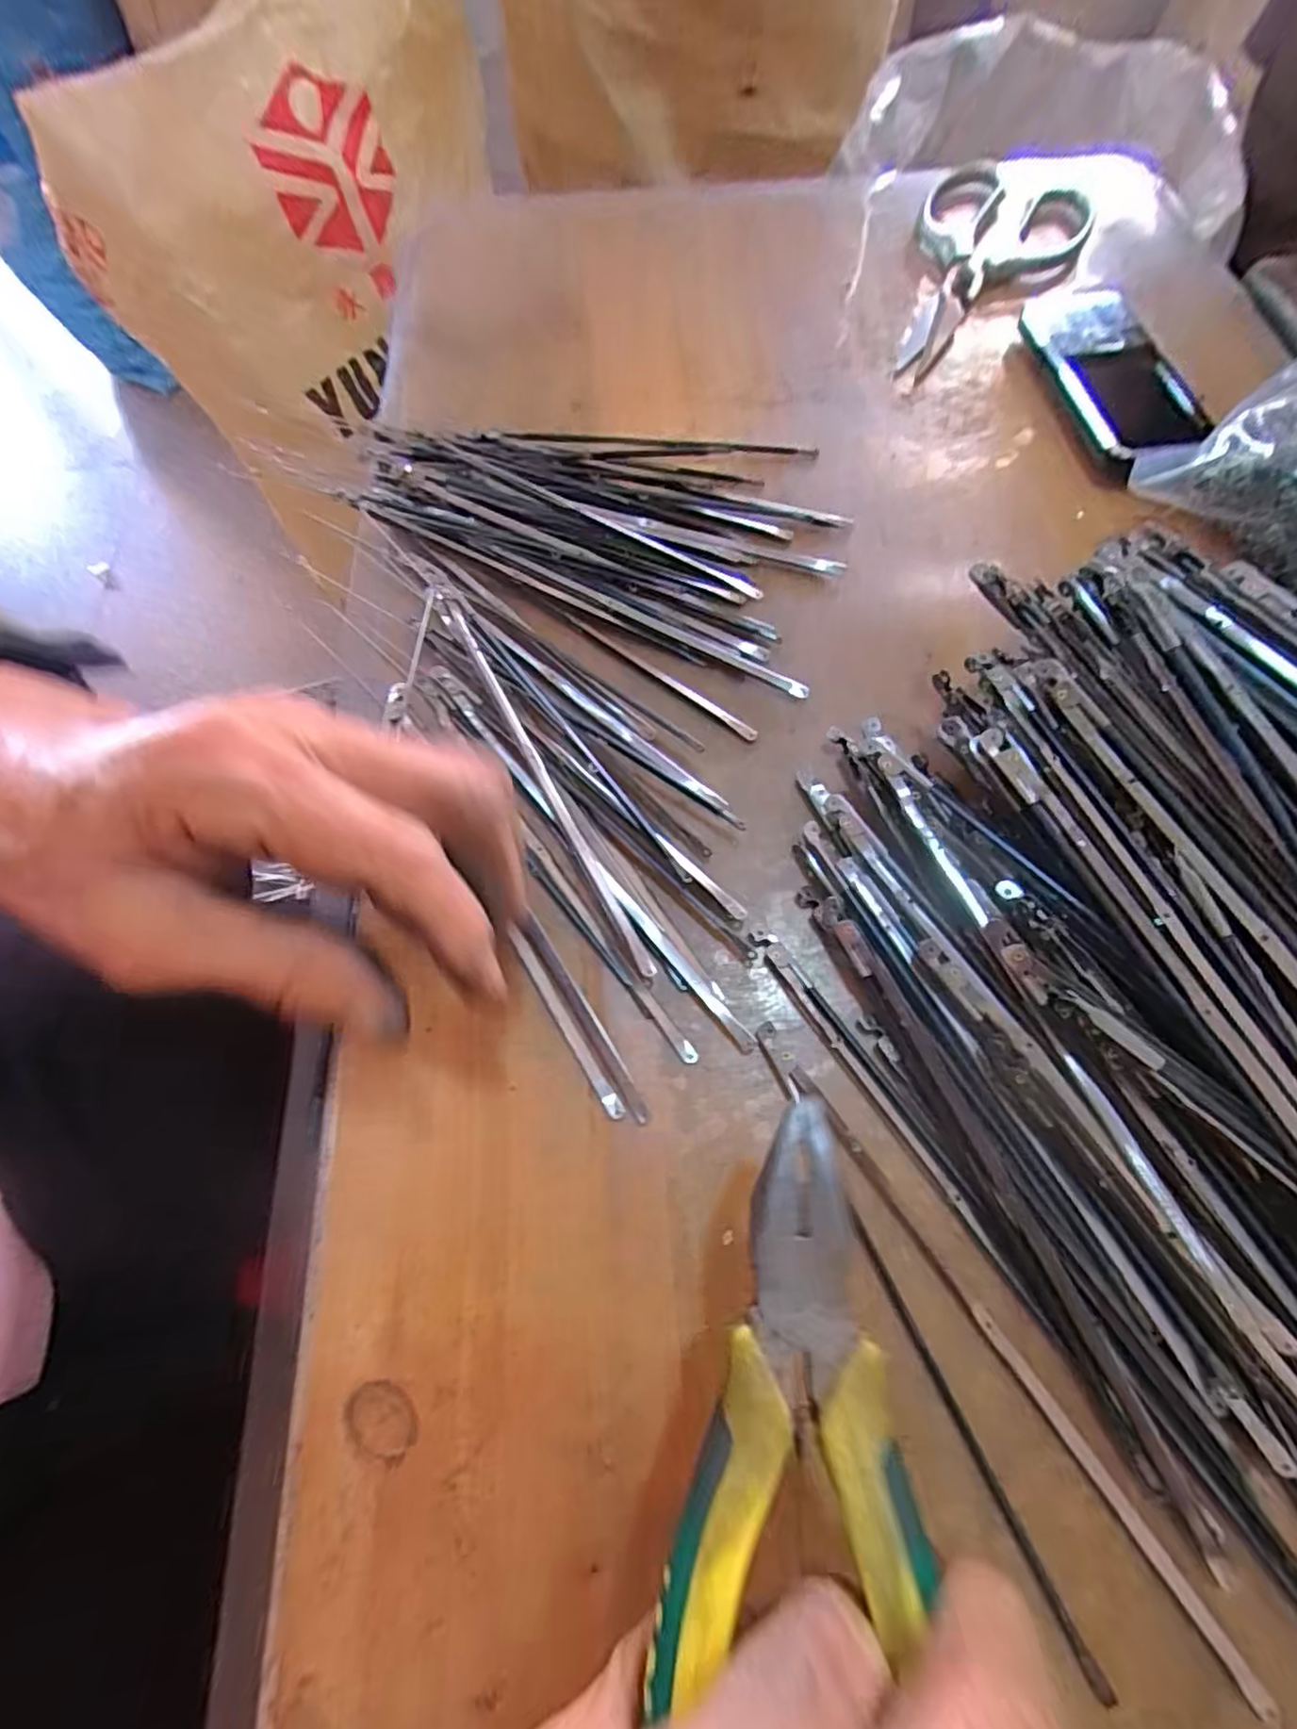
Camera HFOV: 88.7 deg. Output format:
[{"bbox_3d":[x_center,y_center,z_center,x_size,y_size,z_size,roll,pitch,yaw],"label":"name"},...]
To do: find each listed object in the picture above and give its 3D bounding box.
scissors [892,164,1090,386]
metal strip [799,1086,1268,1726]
[{"bbox_3d":[0.191,-0.342,0.380,0.092,0.012,0.201,23,69,10],"label":"scissors"},{"bbox_3d":[0.096,0.132,0.184,0.007,0.004,0.170,-31,70,-12],"label":"metal strip"}]

